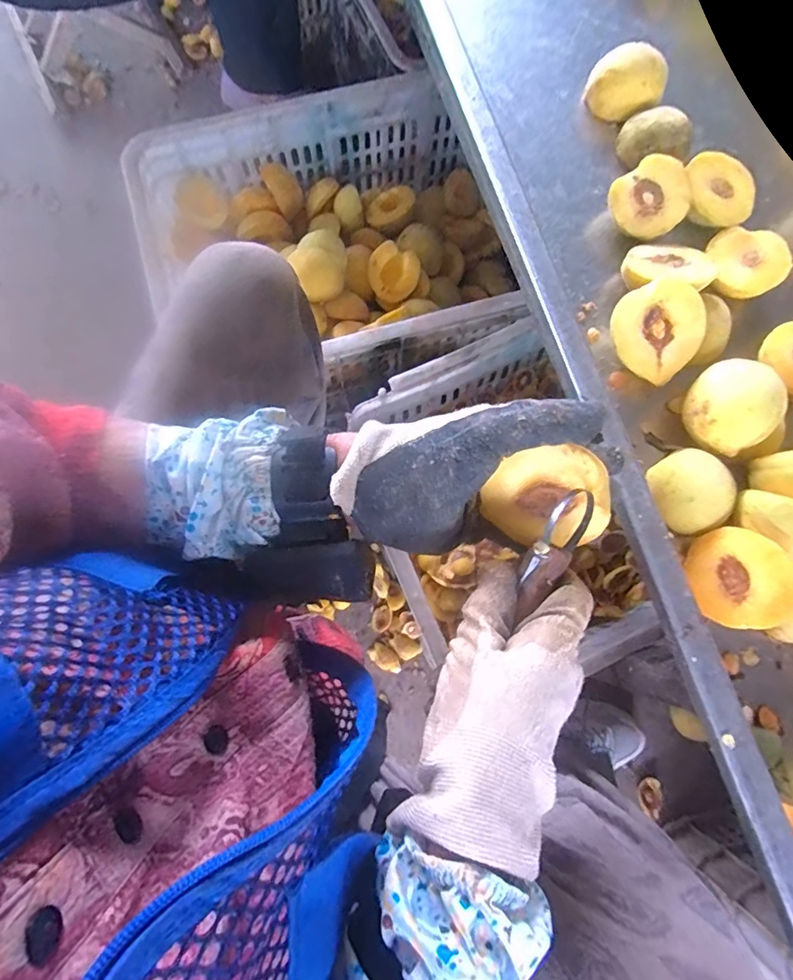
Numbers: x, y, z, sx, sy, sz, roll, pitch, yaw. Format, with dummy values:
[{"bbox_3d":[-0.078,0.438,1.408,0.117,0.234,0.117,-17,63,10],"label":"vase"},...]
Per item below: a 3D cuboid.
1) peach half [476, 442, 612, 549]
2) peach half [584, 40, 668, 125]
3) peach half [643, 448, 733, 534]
[{"bbox_3d":[0.088,0.003,0.288,0.066,0.028,0.056,2,117,24],"label":"peach half"},{"bbox_3d":[0.220,-0.390,0.469,0.070,0.039,0.058,26,78,4],"label":"peach half"},{"bbox_3d":[0.226,0.001,0.377,0.050,0.035,0.055,-20,103,26],"label":"peach half"}]

